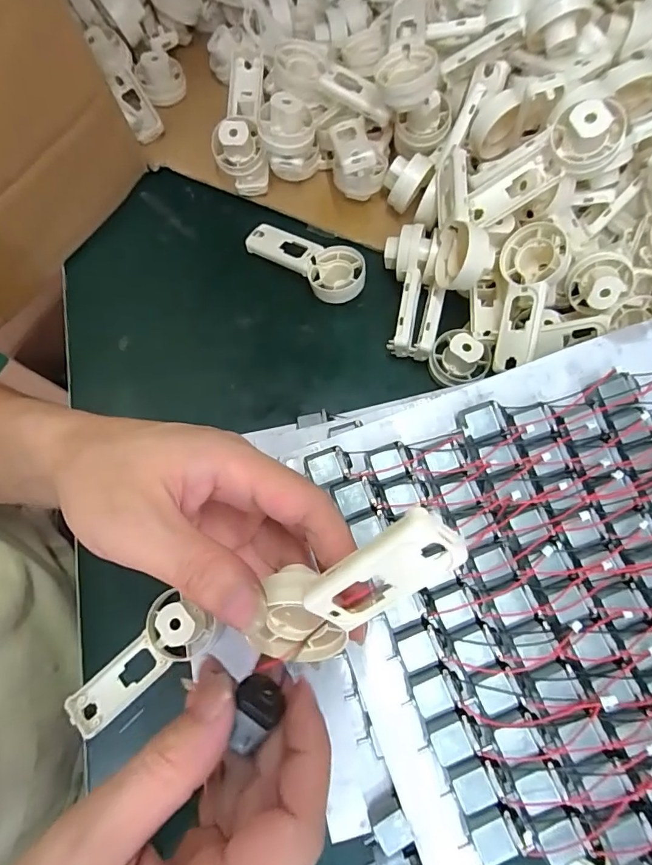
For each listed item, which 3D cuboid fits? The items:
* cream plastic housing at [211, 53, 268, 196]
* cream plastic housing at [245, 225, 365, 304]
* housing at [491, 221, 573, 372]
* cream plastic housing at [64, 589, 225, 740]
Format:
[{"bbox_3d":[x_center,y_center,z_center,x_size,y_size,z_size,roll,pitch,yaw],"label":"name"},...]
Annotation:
[{"bbox_3d":[-0.065,-0.237,0.362,0.038,0.044,0.109,-3,71,-1],"label":"cream plastic housing"},{"bbox_3d":[-0.013,-0.124,0.341,0.092,0.021,0.041,37,75,11],"label":"cream plastic housing"},{"bbox_3d":[0.123,-0.084,0.294,0.034,0.027,0.091,13,84,4],"label":"housing"},{"bbox_3d":[-0.100,0.124,0.262,0.095,0.025,0.037,-41,75,7],"label":"cream plastic housing"}]

